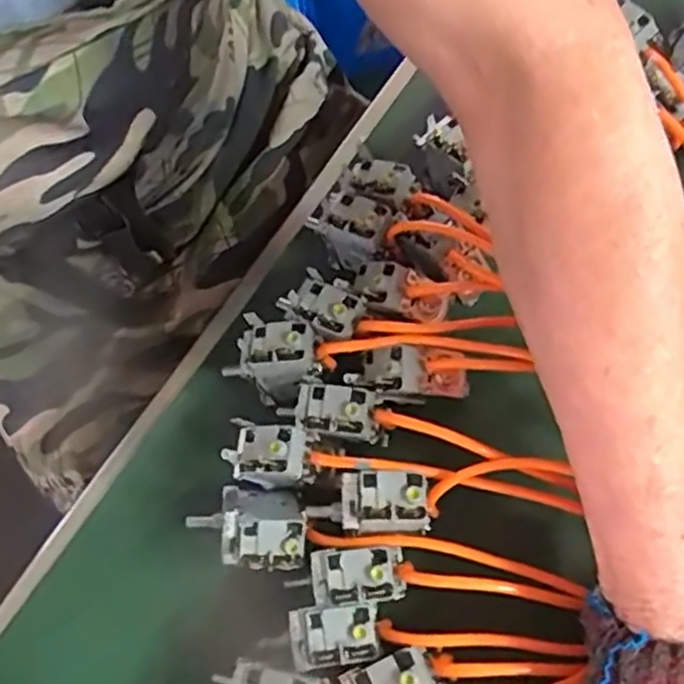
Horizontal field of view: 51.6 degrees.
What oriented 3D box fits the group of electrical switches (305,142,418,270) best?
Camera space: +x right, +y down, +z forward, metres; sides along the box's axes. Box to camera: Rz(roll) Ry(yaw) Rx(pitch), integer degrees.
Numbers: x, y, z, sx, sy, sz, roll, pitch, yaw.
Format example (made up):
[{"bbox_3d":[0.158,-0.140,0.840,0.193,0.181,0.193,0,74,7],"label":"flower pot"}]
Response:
[{"bbox_3d":[0.011,-0.073,0.386,0.050,0.038,0.056,32,74,14],"label":"group of electrical switches"}]

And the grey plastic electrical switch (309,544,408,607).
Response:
[{"bbox_3d":[0.006,0.103,0.313,0.040,0.010,0.024,-6,69,1],"label":"grey plastic electrical switch"}]

